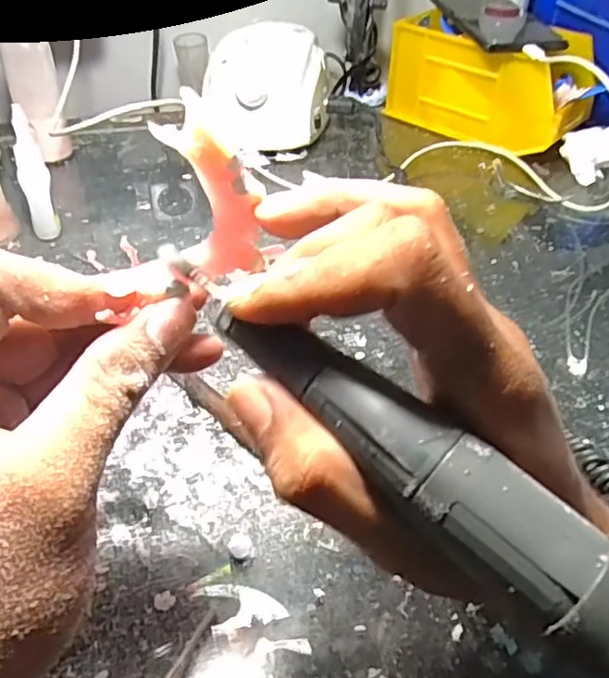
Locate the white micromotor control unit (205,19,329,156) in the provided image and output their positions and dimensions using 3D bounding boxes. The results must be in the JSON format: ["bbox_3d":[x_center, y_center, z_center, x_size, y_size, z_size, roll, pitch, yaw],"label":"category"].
[{"bbox_3d":[-0.032,-0.221,0.553,0.107,0.079,0.119,3,42,1],"label":"white micromotor control unit"}]

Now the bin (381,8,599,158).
[{"bbox_3d":[0.173,-0.239,0.580,0.172,0.086,0.097,30,48,27],"label":"bin"}]

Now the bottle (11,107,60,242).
[{"bbox_3d":[-0.181,-0.108,0.414,0.019,0.086,0.022,-14,44,-18],"label":"bottle"}]

